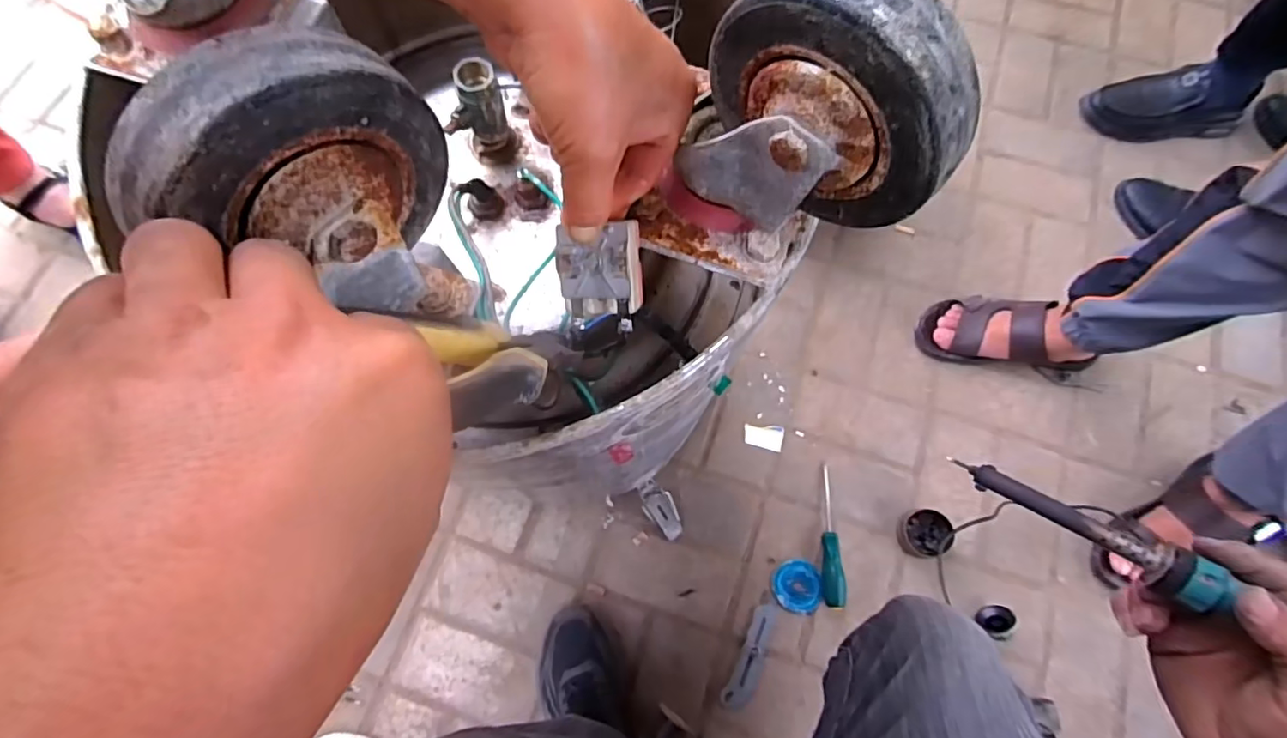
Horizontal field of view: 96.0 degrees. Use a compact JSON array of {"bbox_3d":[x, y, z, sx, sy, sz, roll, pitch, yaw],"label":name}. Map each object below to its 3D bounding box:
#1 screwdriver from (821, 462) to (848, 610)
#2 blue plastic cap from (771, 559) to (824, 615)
[{"bbox_3d":[0.261,0.231,0.804,0.029,0.023,0.187,3,71,2],"label":"screwdriver"},{"bbox_3d":[0.210,0.297,0.792,0.065,0.010,0.068,0,71,1],"label":"blue plastic cap"}]

